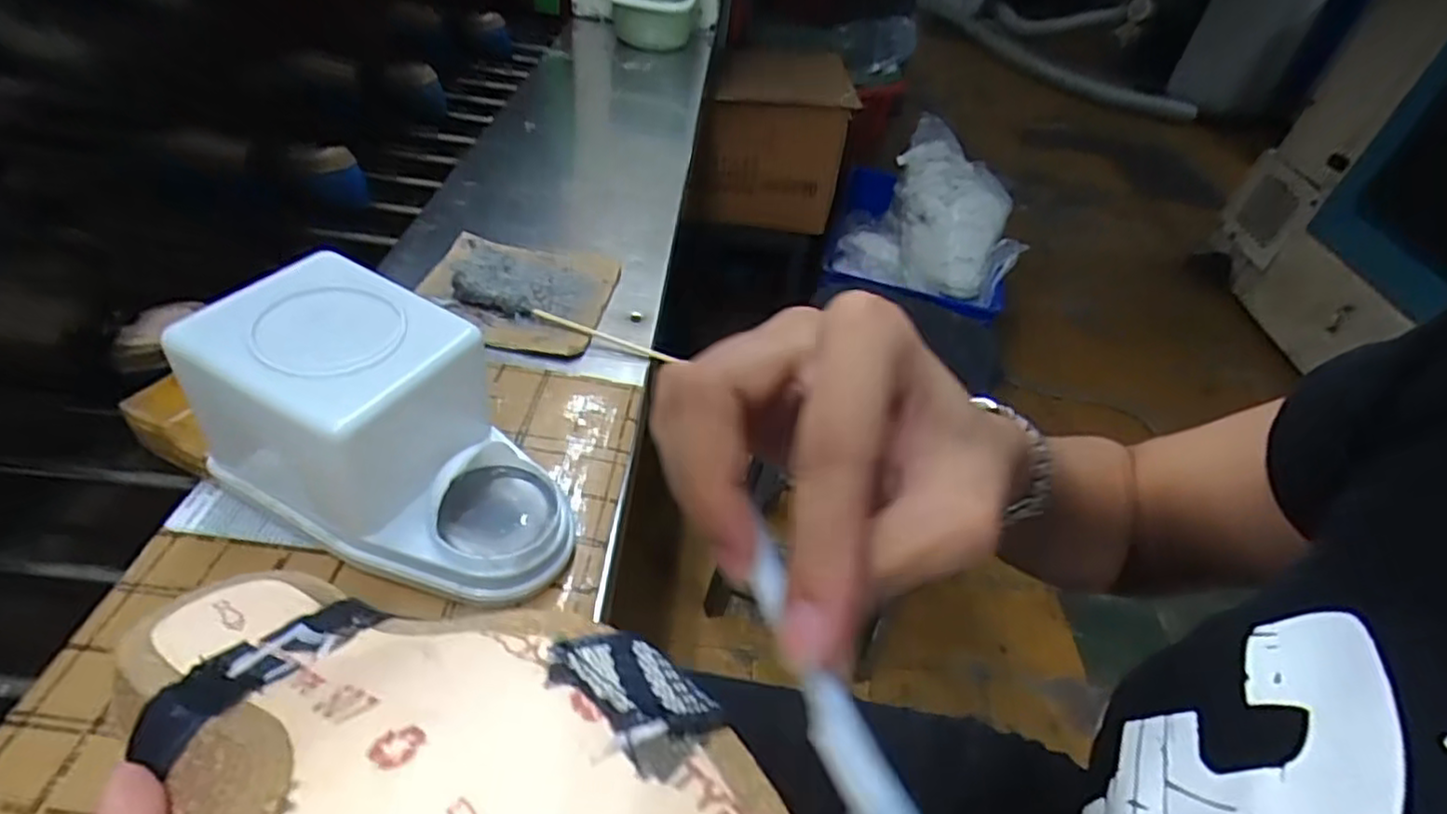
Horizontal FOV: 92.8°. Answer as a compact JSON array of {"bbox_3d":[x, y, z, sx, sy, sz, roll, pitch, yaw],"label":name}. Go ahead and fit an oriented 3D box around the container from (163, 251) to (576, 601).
[{"bbox_3d":[-0.162,0.017,0.354,0.177,0.121,0.104,20,44,13],"label":"container"}]

